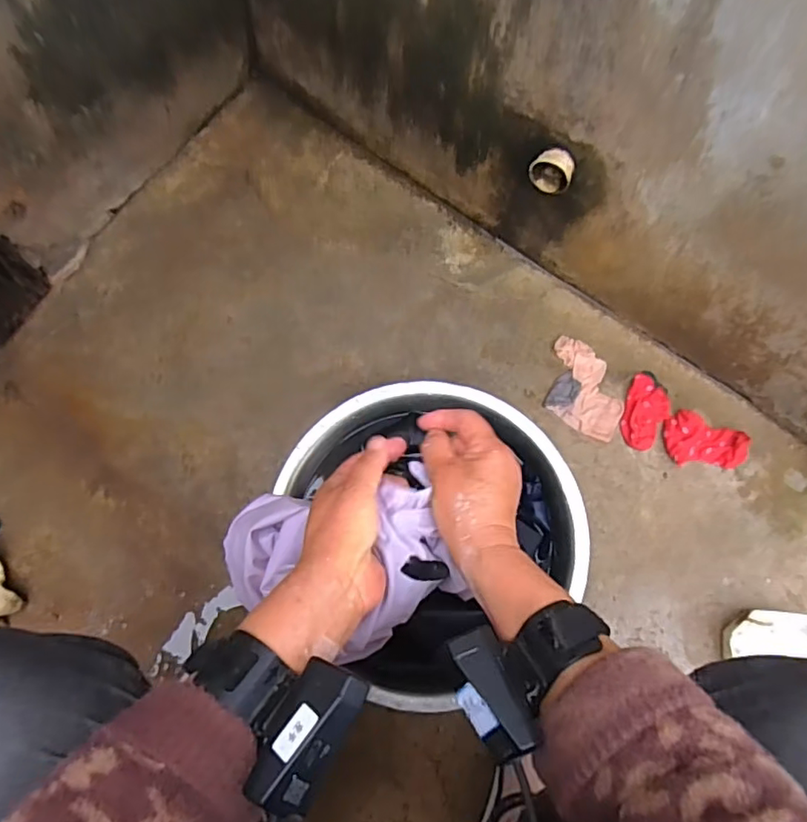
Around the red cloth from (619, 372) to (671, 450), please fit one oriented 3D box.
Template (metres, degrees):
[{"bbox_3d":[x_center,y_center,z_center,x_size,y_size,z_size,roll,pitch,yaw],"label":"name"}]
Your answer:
[{"bbox_3d":[0.320,0.002,0.753,0.058,0.020,0.095,17,74,3],"label":"red cloth"}]

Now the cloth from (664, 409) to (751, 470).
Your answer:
[{"bbox_3d":[0.394,0.036,0.744,0.097,0.024,0.071,3,74,-1],"label":"cloth"}]

